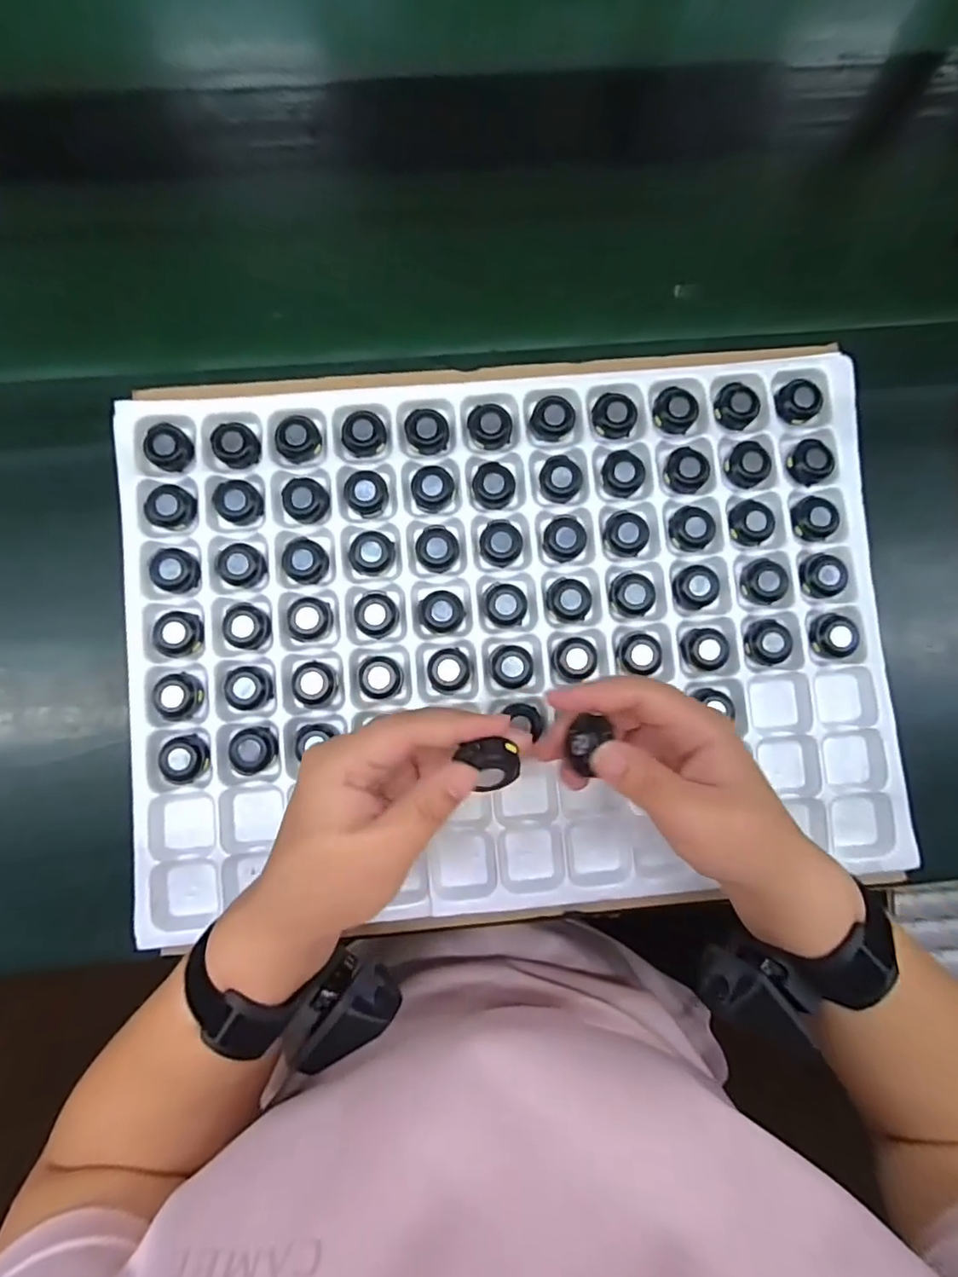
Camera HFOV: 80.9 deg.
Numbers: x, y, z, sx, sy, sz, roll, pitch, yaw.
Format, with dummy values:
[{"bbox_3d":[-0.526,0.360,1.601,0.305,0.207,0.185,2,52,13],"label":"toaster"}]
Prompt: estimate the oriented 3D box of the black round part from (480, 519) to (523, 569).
[{"bbox_3d":[0.015,-0.066,0.385,0.029,0.014,0.029,0,87,-2],"label":"black round part"}]

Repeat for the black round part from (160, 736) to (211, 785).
[{"bbox_3d":[-0.190,0.078,0.363,0.030,0.007,0.029,0,87,-2],"label":"black round part"}]

